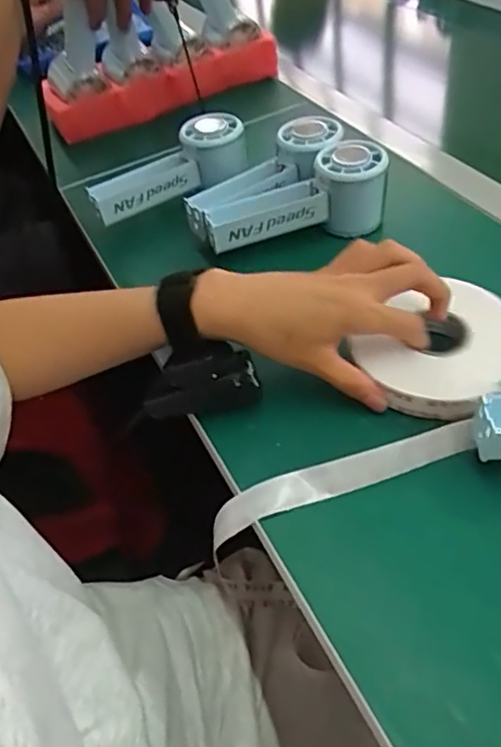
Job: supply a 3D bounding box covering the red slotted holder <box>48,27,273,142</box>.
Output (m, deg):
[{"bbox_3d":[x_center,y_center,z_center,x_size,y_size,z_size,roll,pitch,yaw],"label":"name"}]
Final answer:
[{"bbox_3d":[-0.095,-0.334,0.685,0.274,0.047,0.068,-25,49,-15],"label":"red slotted holder"}]

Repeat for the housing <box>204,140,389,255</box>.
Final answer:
[{"bbox_3d":[0.034,-0.140,0.480,0.142,0.059,0.051,-15,47,-7],"label":"housing"}]

